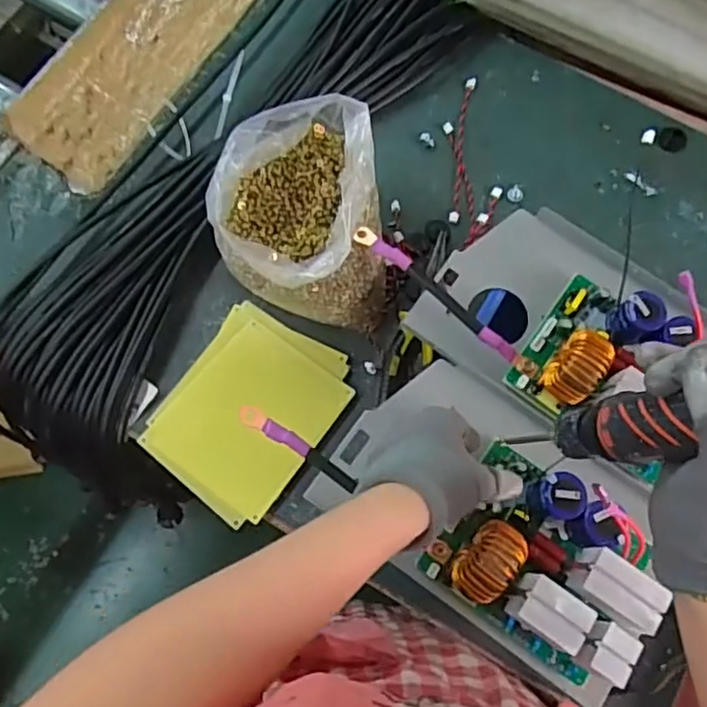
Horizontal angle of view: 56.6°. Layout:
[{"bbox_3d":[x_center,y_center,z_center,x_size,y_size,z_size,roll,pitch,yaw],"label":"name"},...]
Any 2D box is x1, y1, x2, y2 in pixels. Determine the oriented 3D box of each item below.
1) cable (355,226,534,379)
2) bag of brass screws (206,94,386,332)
[{"bbox_3d":[0.078,-0.046,0.557,0.190,0.029,0.016,40,76,8],"label":"cable"},{"bbox_3d":[-0.045,-0.120,0.608,0.150,0.148,0.168,-4,75,-5],"label":"bag of brass screws"}]

